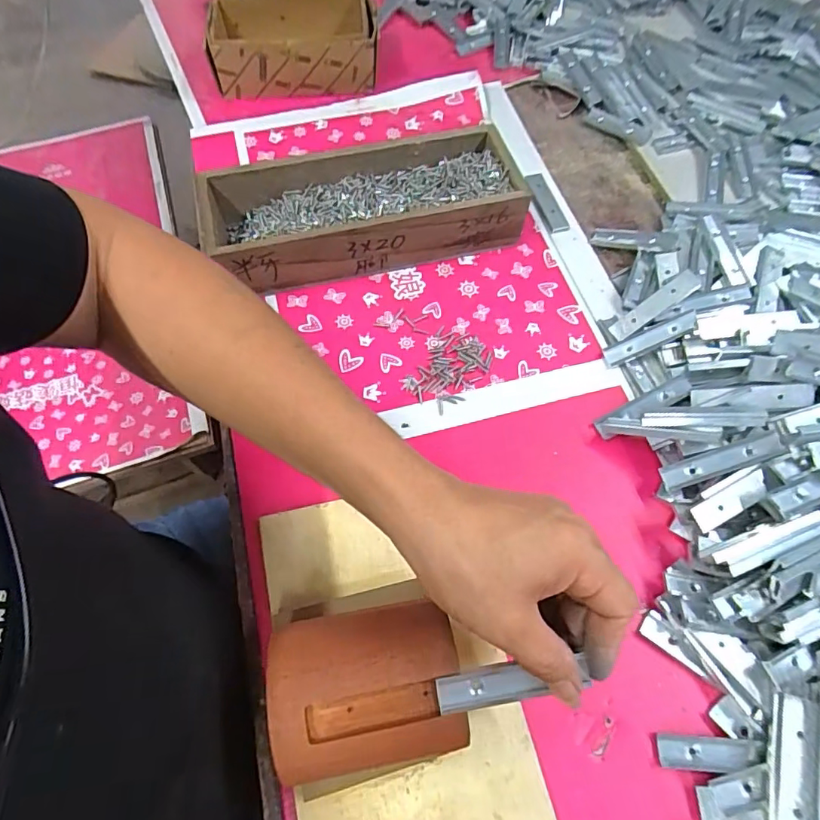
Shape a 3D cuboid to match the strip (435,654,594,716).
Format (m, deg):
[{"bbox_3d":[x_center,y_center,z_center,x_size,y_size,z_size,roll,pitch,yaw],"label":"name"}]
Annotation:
[{"bbox_3d":[0.052,0.140,0.265,0.077,0.009,0.018,-5,63,-4],"label":"strip"}]

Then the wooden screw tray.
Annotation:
[{"bbox_3d":[-0.049,-0.184,0.487,0.281,0.064,0.114,-16,65,-9],"label":"wooden screw tray"}]

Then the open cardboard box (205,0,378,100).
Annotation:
[{"bbox_3d":[-0.133,-0.432,0.608,0.184,0.061,0.118,0,63,-2],"label":"open cardboard box"}]

